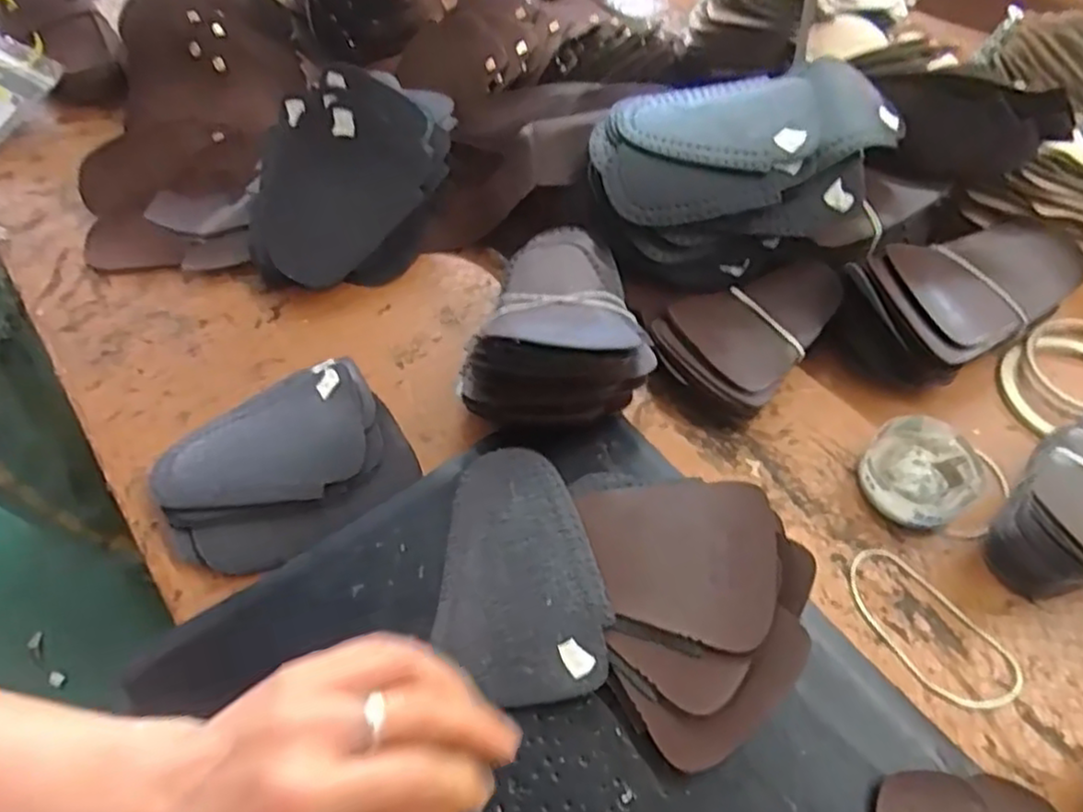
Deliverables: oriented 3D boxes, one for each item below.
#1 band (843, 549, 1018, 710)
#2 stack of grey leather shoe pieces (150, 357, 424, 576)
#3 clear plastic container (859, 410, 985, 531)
[{"bbox_3d":[0.216,0.125,0.401,0.051,0.004,0.100,-34,62,-19],"label":"band"},{"bbox_3d":[-0.159,0.037,0.440,0.140,0.028,0.122,-34,63,-20],"label":"stack of grey leather shoe pieces"},{"bbox_3d":[0.233,0.042,0.442,0.071,0.017,0.063,-26,61,-16],"label":"clear plastic container"}]

